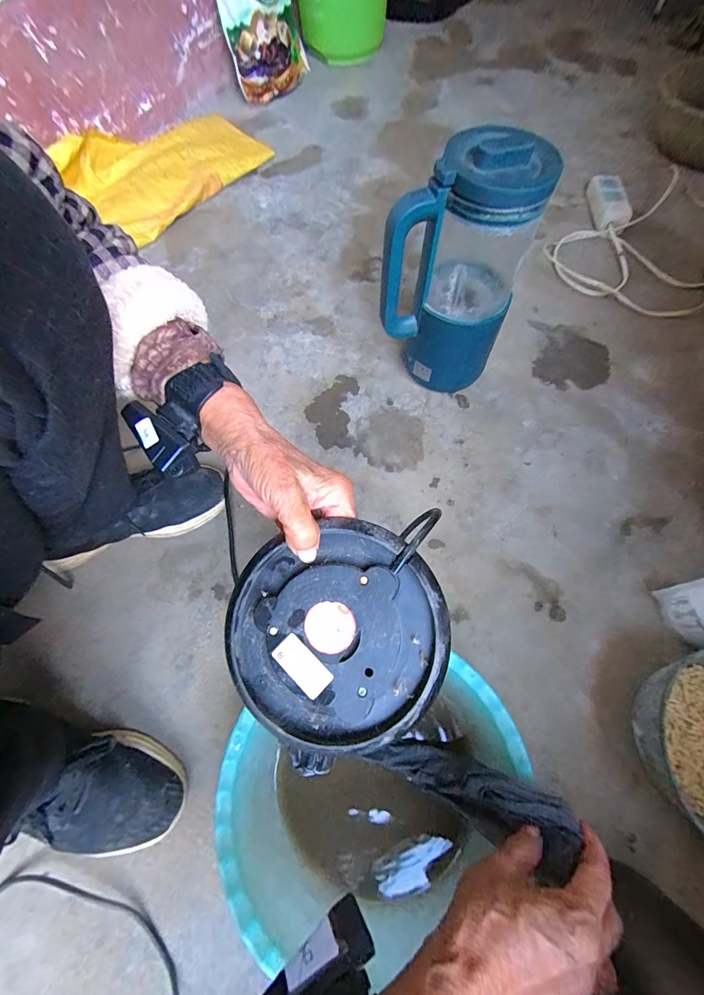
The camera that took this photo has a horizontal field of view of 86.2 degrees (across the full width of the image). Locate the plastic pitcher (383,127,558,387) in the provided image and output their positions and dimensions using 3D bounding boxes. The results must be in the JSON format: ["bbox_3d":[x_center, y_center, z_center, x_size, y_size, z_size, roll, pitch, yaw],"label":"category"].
[{"bbox_3d":[0.124,-0.268,0.485,0.151,0.278,0.099,19,69,10],"label":"plastic pitcher"}]

